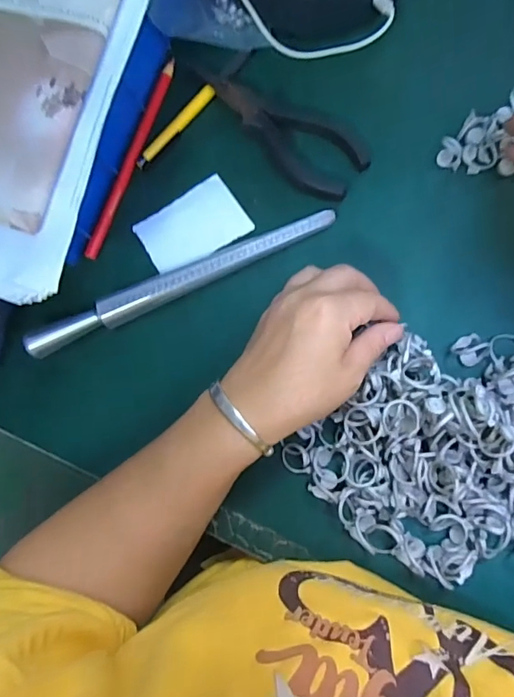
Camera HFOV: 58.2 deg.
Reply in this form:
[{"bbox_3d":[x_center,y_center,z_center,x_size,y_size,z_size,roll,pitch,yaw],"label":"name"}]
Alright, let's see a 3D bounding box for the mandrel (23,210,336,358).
[{"bbox_3d":[-0.056,-0.049,0.336,0.234,0.023,0.022,-26,83,4],"label":"mandrel"}]

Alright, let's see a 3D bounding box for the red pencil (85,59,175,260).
[{"bbox_3d":[-0.097,-0.147,0.357,0.011,0.006,0.165,21,86,10],"label":"red pencil"}]

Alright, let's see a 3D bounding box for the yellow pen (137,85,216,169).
[{"bbox_3d":[-0.063,-0.171,0.355,0.080,0.006,0.011,-44,79,0],"label":"yellow pen"}]

